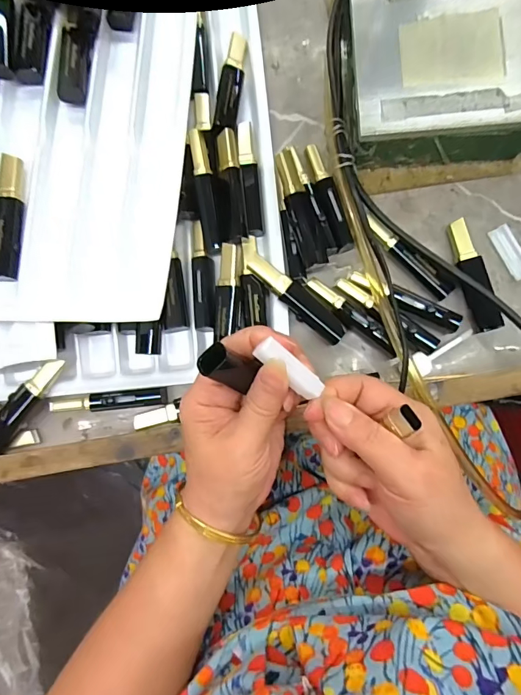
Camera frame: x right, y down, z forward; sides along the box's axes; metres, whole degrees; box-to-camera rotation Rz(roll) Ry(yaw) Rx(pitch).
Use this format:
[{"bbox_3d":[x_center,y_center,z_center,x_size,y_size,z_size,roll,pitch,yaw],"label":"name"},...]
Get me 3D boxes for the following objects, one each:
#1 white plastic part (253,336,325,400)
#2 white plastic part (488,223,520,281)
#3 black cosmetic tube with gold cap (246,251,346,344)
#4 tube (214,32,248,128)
[{"bbox_3d":[0.016,0.012,0.231,0.041,0.006,0.013,43,92,-13],"label":"white plastic part"},{"bbox_3d":[0.186,-0.071,0.314,0.016,0.004,0.042,-27,89,2],"label":"white plastic part"},{"bbox_3d":[0.026,-0.038,0.312,0.090,0.019,0.020,40,92,2],"label":"black cosmetic tube with gold cap"},{"bbox_3d":[-0.022,-0.207,0.331,0.017,0.013,0.087,6,76,2],"label":"tube"}]

